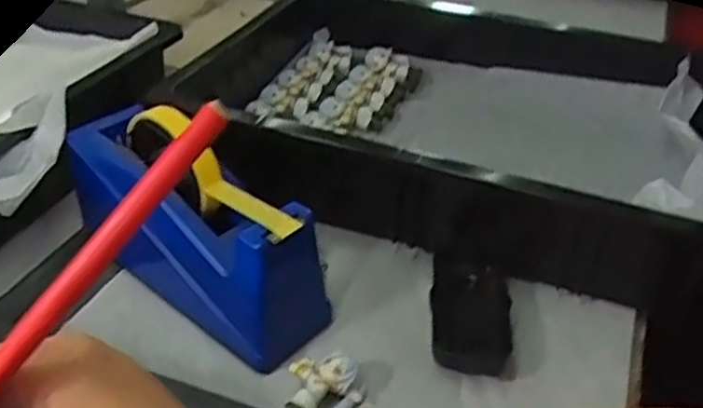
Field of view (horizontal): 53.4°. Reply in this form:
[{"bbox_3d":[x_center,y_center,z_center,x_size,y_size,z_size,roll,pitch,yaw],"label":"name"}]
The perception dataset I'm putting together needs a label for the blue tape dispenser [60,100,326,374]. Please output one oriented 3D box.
[{"bbox_3d":[-0.114,0.009,0.484,0.212,0.120,0.066,25,41,28],"label":"blue tape dispenser"}]

